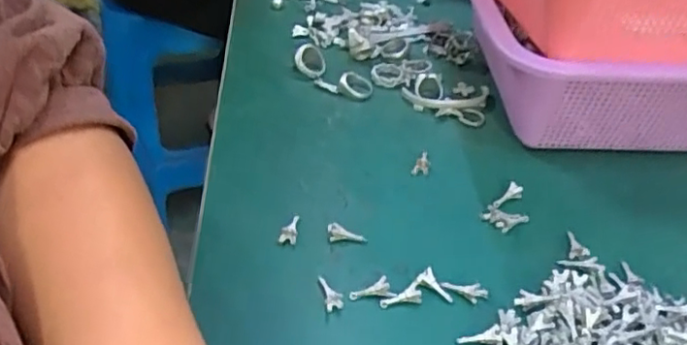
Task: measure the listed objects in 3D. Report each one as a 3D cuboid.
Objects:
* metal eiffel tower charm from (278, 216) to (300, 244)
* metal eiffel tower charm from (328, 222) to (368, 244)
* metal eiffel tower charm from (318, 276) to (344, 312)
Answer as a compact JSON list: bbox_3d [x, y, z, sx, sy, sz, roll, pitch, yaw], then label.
[{"bbox_3d":[-0.030,0.031,0.343,0.009,0.007,0.021,6,40,4],"label":"metal eiffel tower charm"},{"bbox_3d":[0.002,0.035,0.341,0.022,0.007,0.010,16,40,-4],"label":"metal eiffel tower charm"},{"bbox_3d":[-0.007,0.060,0.312,0.010,0.007,0.020,-16,55,-21],"label":"metal eiffel tower charm"}]

